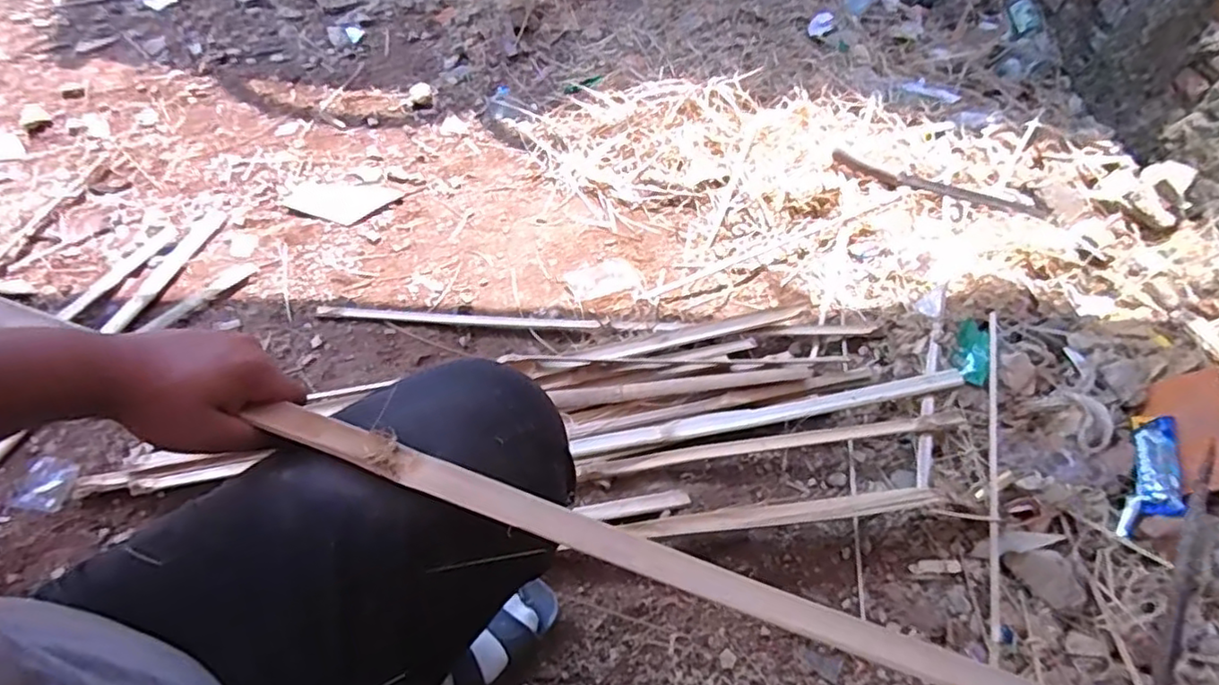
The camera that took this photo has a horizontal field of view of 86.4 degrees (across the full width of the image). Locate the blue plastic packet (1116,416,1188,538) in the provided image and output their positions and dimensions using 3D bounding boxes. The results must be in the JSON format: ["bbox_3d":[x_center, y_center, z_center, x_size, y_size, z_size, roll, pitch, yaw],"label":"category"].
[{"bbox_3d":[0.732,0.178,0.869,0.059,0.020,0.202,7,45,41],"label":"blue plastic packet"}]

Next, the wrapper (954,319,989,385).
[{"bbox_3d":[0.564,0.016,1.007,0.046,0.016,0.110,18,56,10],"label":"wrapper"}]

